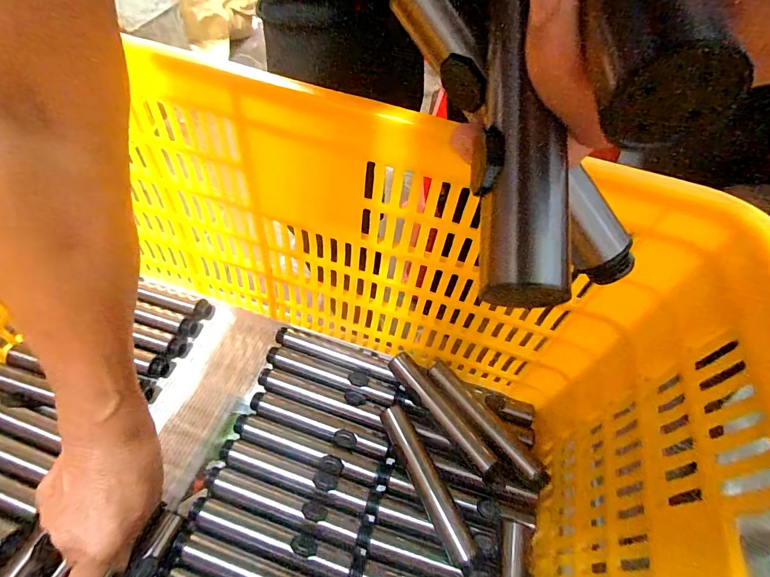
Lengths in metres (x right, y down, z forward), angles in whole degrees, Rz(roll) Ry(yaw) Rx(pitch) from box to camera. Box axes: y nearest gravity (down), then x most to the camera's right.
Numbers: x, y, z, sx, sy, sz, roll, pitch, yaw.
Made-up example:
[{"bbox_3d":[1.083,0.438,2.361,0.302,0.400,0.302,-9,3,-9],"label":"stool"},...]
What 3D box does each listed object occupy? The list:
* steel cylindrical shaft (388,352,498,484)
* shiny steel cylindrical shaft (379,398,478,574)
[{"bbox_3d":[0.056,0.129,0.406,0.024,0.025,0.148,-28,59,-25],"label":"steel cylindrical shaft"},{"bbox_3d":[0.036,0.178,0.368,0.022,0.024,0.146,-19,56,-19],"label":"shiny steel cylindrical shaft"}]

